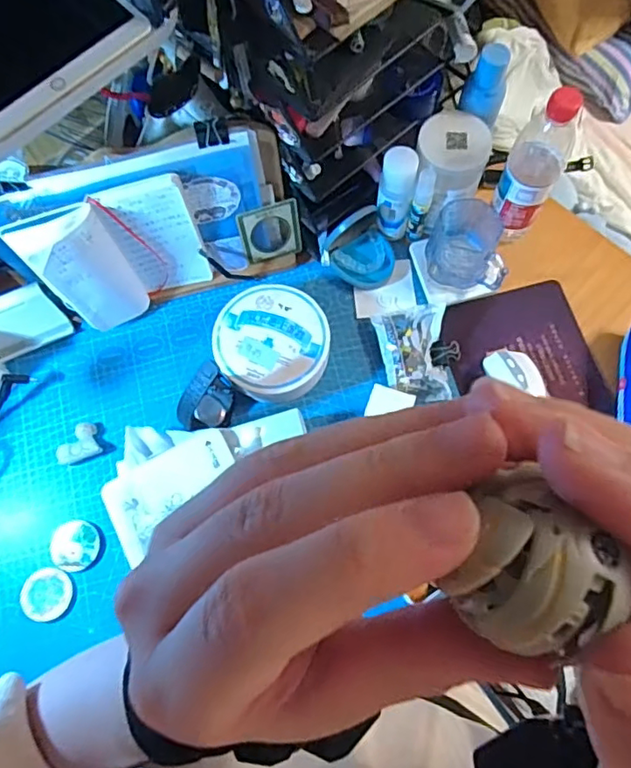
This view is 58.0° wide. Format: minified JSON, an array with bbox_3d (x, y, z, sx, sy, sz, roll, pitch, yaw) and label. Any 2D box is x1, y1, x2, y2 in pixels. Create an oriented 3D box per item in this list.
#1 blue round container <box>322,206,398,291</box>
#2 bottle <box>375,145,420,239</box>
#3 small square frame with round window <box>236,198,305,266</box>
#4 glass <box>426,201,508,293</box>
[{"bbox_3d":[0.065,-0.178,0.741,0.085,0.066,0.081,-1,72,2],"label":"blue round container"},{"bbox_3d":[0.101,-0.240,0.720,0.042,0.123,0.047,7,73,5],"label":"bottle"},{"bbox_3d":[-0.057,-0.194,0.719,0.074,0.096,0.013,-21,66,-6],"label":"small square frame with round window"},{"bbox_3d":[0.190,-0.170,0.731,0.086,0.081,0.101,5,73,4],"label":"glass"}]

